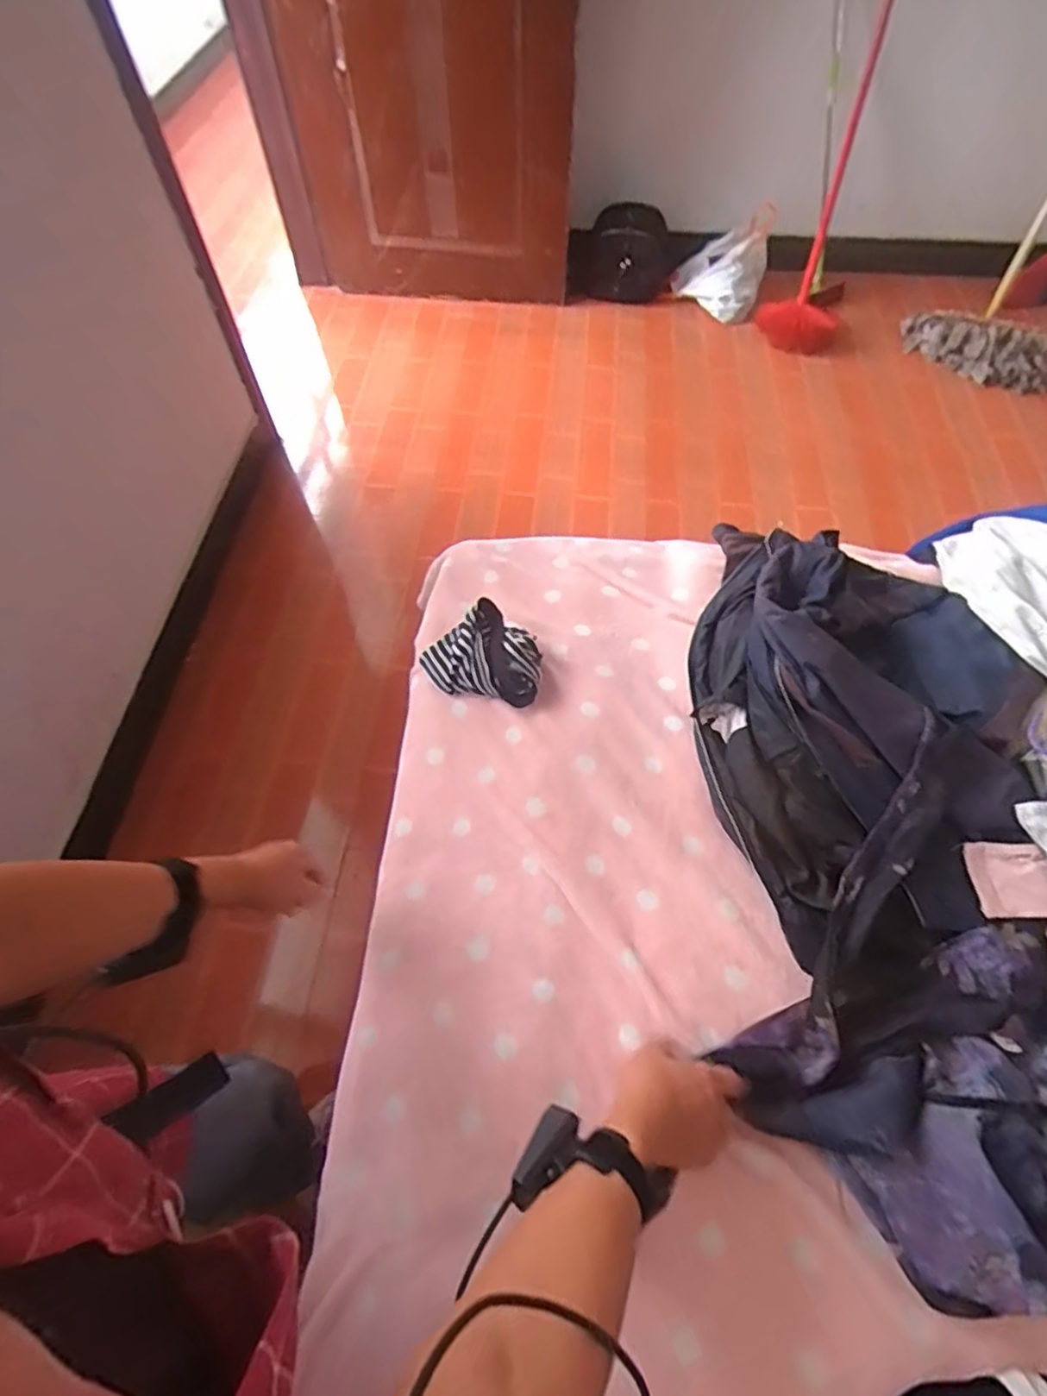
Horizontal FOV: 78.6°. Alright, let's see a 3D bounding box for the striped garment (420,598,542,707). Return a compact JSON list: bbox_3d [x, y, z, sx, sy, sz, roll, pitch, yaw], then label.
[{"bbox_3d":[-0.042,-0.051,0.825,0.130,0.050,0.159,-40,66,-19],"label":"striped garment"}]

